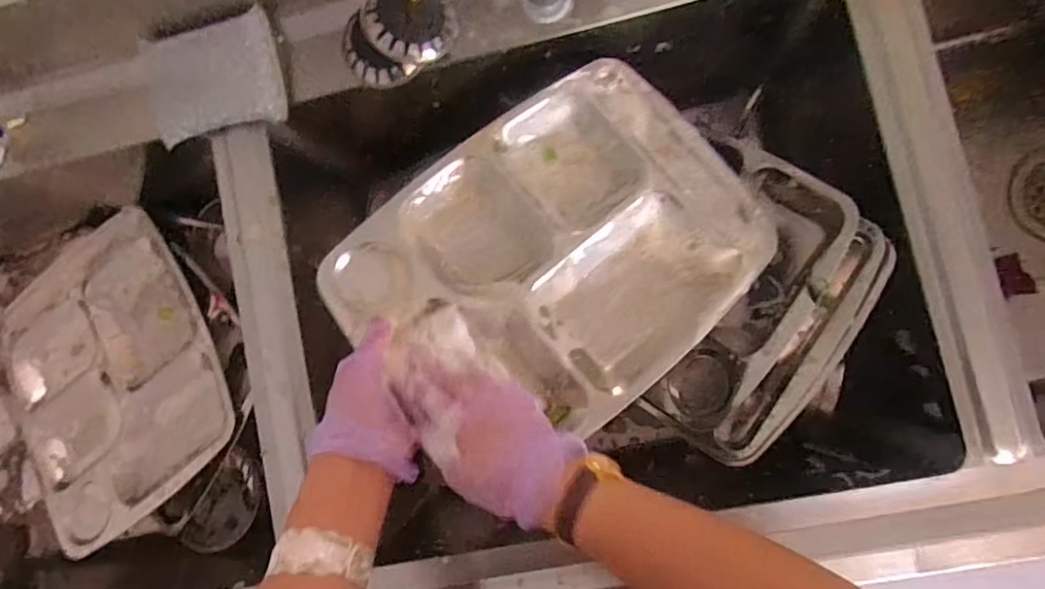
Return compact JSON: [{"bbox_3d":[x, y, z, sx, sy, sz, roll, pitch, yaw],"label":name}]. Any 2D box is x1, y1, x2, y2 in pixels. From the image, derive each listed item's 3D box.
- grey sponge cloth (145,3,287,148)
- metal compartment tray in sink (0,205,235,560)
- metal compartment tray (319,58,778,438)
[{"bbox_3d":[-0.273,-0.189,0.512,0.121,0.025,0.091,-11,85,7],"label":"grey sponge cloth"},{"bbox_3d":[-0.463,0.088,0.653,0.257,0.034,0.335,-39,70,2],"label":"metal compartment tray in sink"},{"bbox_3d":[0.034,-0.033,0.492,0.326,0.030,0.245,-39,84,-11],"label":"metal compartment tray"}]

